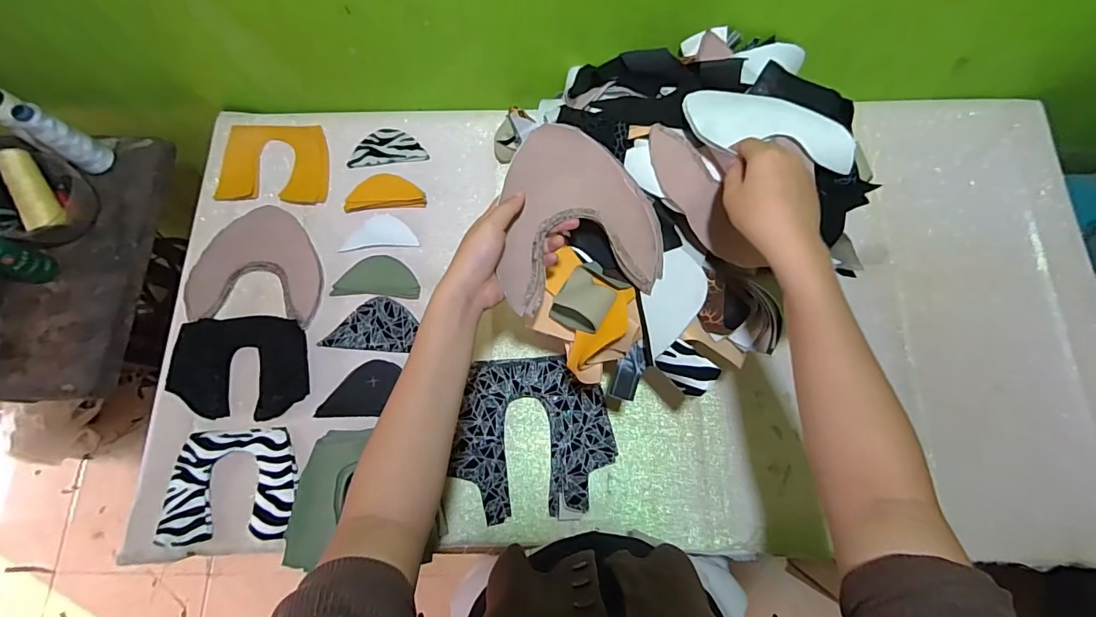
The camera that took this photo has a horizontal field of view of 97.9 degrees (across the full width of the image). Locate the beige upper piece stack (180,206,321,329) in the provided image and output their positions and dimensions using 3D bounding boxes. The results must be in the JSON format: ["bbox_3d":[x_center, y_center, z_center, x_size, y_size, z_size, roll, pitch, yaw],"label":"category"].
[{"bbox_3d":[-0.394,-0.062,0.648,0.170,0.015,0.161,-1,74,0],"label":"beige upper piece stack"}]

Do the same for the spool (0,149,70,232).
[{"bbox_3d":[-0.688,-0.158,0.638,0.035,0.035,0.118,-25,91,-7],"label":"spool"}]

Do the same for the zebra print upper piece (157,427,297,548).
[{"bbox_3d":[-0.381,0.212,0.577,0.149,0.012,0.126,-5,74,-1],"label":"zebra print upper piece"}]

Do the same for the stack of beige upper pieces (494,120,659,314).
[{"bbox_3d":[0.029,-0.091,0.463,0.155,0.018,0.170,-5,96,-5],"label":"stack of beige upper pieces"}]

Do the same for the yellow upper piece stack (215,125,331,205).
[{"bbox_3d":[-0.392,-0.211,0.689,0.147,0.012,0.122,1,74,1],"label":"yellow upper piece stack"}]

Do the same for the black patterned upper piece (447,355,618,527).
[{"bbox_3d":[-0.019,0.149,0.568,0.189,0.043,0.182,-4,74,-1],"label":"black patterned upper piece"}]

